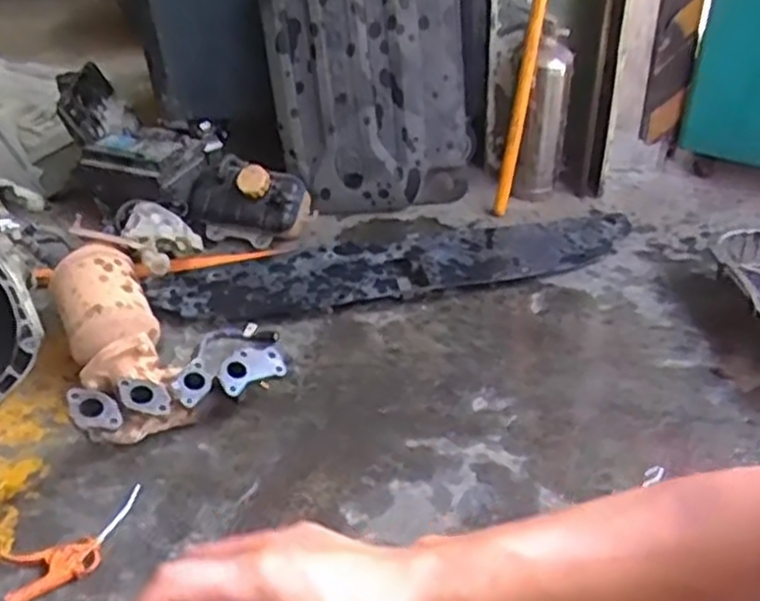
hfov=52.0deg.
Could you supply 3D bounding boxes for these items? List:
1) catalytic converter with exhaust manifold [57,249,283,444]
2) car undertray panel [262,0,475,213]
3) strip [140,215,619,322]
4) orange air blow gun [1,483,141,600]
[{"bbox_3d":[-0.337,0.057,1.239,0.310,0.175,0.357,-19,39,-19],"label":"catalytic converter with exhaust manifold"},{"bbox_3d":[-0.019,-0.461,1.569,0.394,0.543,0.158,3,37,9],"label":"car undertray panel"},{"bbox_3d":[0.056,-0.068,1.494,0.944,0.042,0.207,-9,37,-7],"label":"strip"},{"bbox_3d":[-0.395,0.321,1.018,0.187,0.022,0.102,-21,40,-22],"label":"orange air blow gun"}]

